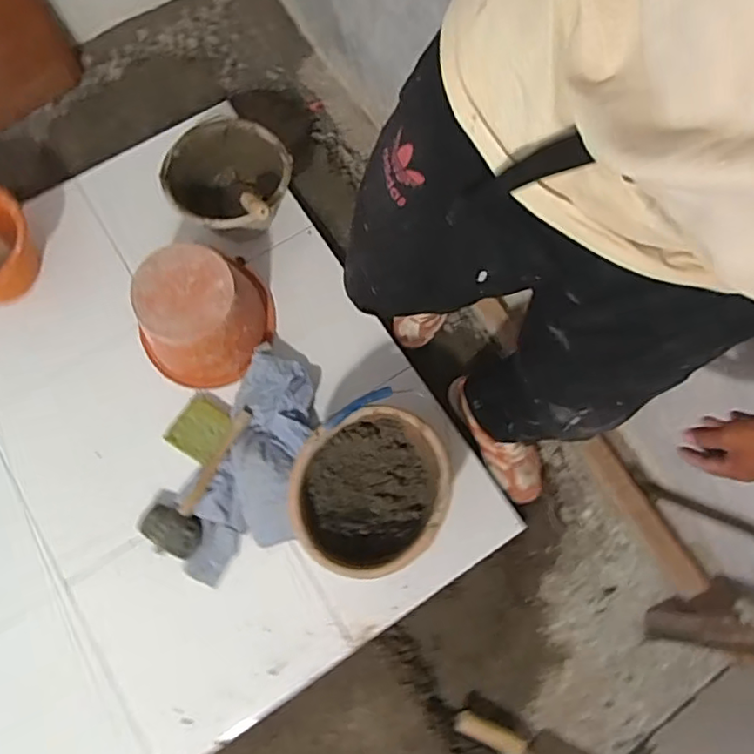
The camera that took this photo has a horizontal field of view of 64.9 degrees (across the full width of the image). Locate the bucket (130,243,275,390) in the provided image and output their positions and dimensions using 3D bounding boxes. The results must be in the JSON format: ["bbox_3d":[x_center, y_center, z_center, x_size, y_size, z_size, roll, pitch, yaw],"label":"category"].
[{"bbox_3d":[-0.343,-0.122,1.168,0.267,0.200,0.220,-26,74,-8],"label":"bucket"}]

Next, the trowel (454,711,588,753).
[{"bbox_3d":[0.275,0.687,1.088,0.279,0.046,0.086,25,74,-5],"label":"trowel"}]

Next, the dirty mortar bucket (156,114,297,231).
[{"bbox_3d":[-0.312,-0.405,1.262,0.247,0.183,0.236,0,74,-1],"label":"dirty mortar bucket"}]

